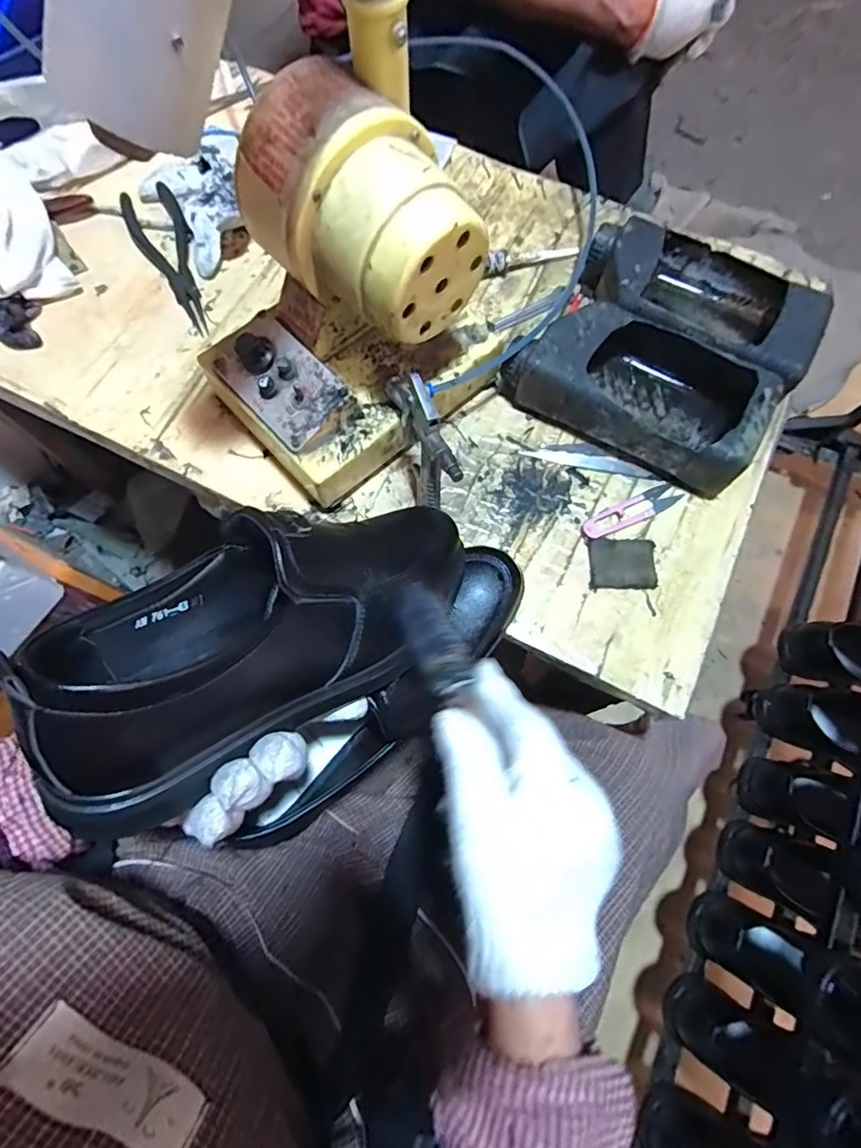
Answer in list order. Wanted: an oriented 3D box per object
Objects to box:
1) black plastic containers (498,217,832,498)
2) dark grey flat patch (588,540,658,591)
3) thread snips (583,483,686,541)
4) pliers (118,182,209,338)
[{"bbox_3d":[0.225,-0.207,0.495,0.225,0.067,0.236,35,76,10],"label":"black plastic containers"},{"bbox_3d":[0.165,-0.008,0.456,0.056,0.009,0.041,-2,73,-1],"label":"dark grey flat patch"},{"bbox_3d":[0.177,-0.055,0.471,0.096,0.010,0.022,-25,75,-8],"label":"thread snips"},{"bbox_3d":[-0.269,-0.329,0.554,0.059,0.015,0.190,-25,74,-7],"label":"pliers"}]

